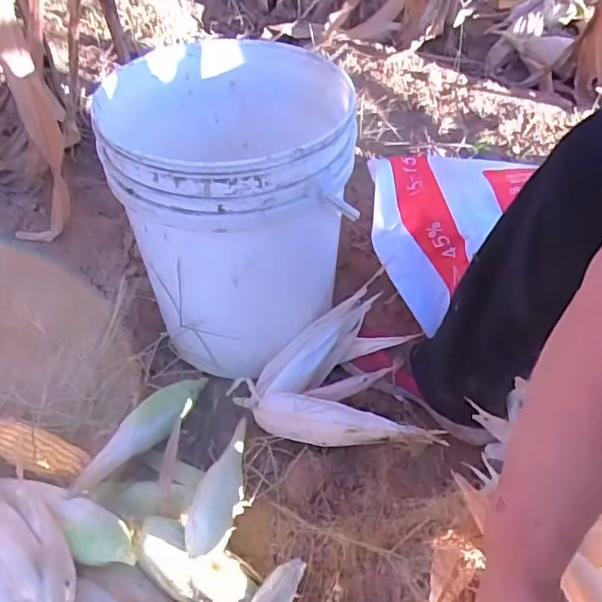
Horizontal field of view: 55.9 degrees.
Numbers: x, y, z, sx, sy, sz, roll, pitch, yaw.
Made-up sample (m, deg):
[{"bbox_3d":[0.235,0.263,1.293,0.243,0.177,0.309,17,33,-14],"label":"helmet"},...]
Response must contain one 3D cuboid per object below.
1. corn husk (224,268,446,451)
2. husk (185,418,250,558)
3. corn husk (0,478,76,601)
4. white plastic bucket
[{"bbox_3d":[0.053,0.124,0.743,0.228,0.092,0.218,-21,56,-17],"label":"corn husk"},{"bbox_3d":[-0.090,0.222,0.685,0.051,0.042,0.217,8,25,5],"label":"husk"},{"bbox_3d":[-0.309,0.265,0.617,0.083,0.046,0.313,-35,45,-25],"label":"corn husk"},{"bbox_3d":[-0.088,-0.130,0.777,0.279,0.347,0.306,1,52,-1],"label":"white plastic bucket"}]

